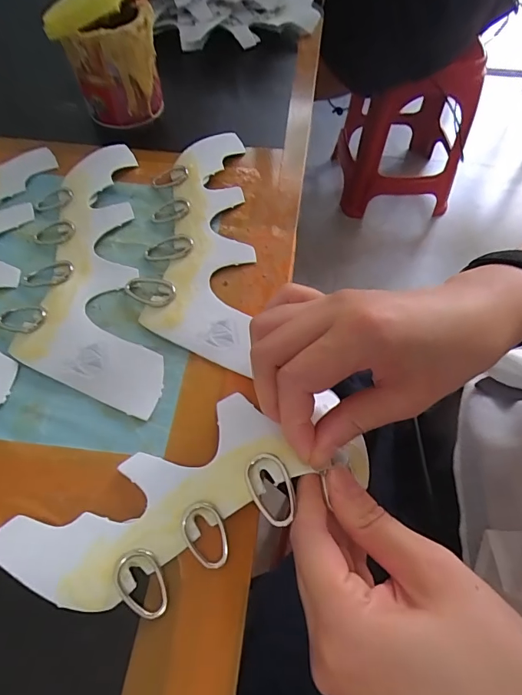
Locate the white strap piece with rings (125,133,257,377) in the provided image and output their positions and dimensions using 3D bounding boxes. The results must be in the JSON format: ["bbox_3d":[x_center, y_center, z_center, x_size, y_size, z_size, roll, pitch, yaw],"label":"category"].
[{"bbox_3d":[-0.042,-0.078,0.291,0.073,0.011,0.197,2,59,0],"label":"white strap piece with rings"}]

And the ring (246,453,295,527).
[{"bbox_3d":[0.005,0.066,0.201,0.020,0.006,0.034,-18,61,-12],"label":"ring"}]

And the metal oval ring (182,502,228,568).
[{"bbox_3d":[-0.025,0.086,0.198,0.019,0.005,0.029,-26,63,-16],"label":"metal oval ring"}]

